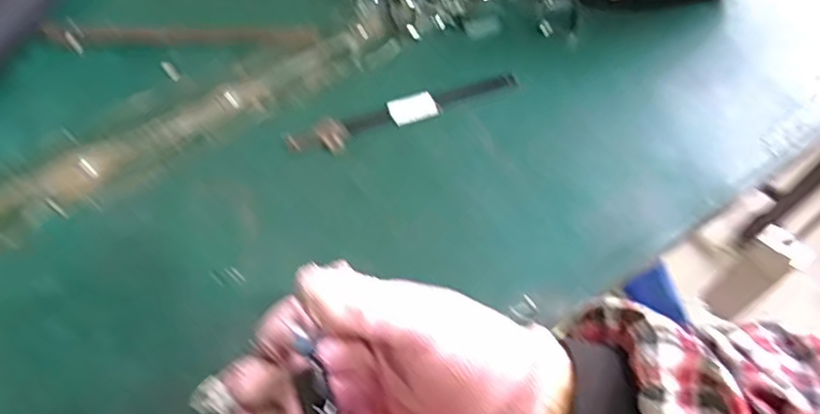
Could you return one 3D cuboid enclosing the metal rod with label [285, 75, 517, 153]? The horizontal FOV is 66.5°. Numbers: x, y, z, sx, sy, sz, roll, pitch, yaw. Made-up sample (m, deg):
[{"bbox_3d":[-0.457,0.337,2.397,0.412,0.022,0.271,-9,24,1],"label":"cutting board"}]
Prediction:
[{"bbox_3d":[-0.003,-0.069,0.454,0.170,0.005,0.023,-18,63,-10],"label":"metal rod with label"}]

